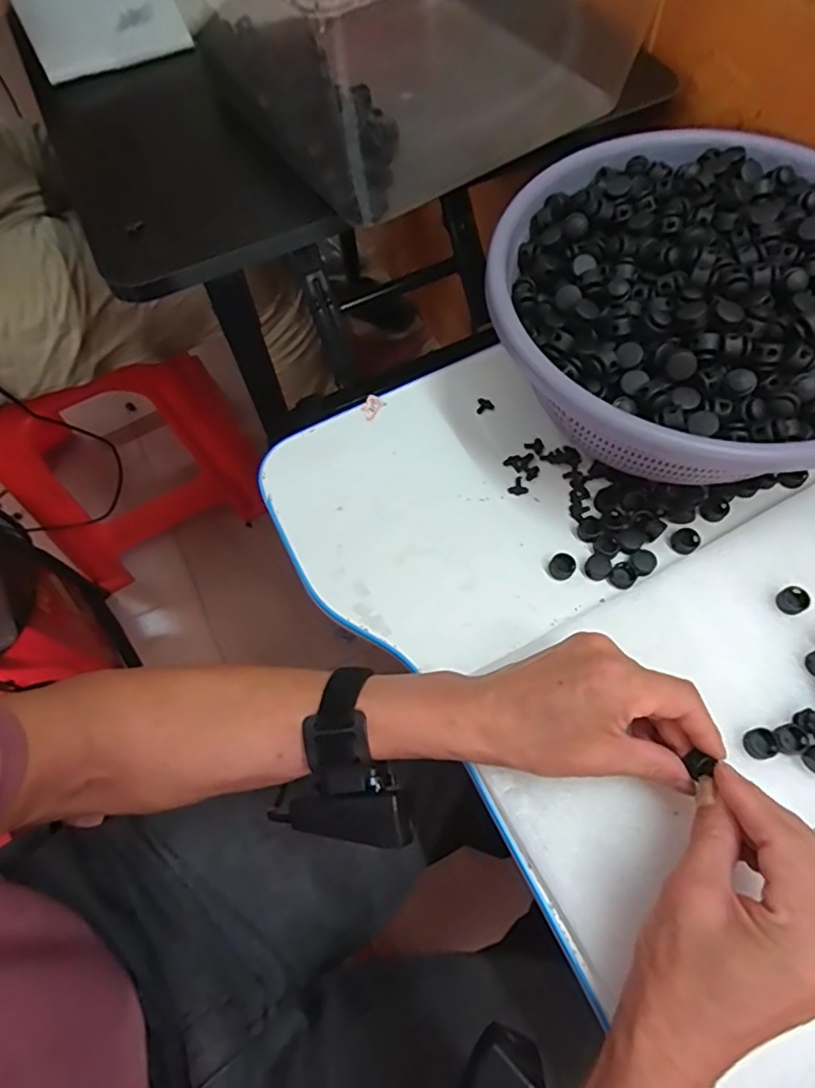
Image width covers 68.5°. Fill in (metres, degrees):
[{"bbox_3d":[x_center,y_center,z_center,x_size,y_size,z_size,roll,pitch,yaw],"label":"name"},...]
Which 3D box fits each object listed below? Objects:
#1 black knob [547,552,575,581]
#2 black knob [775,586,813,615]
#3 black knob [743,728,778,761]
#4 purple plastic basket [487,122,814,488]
[{"bbox_3d":[0.108,0.015,0.417,0.018,0.006,0.018,-2,62,3],"label":"black knob"},{"bbox_3d":[0.250,0.036,0.387,0.017,0.011,0.017,-2,62,3],"label":"black knob"},{"bbox_3d":[0.208,0.117,0.351,0.015,0.007,0.017,-15,62,-4],"label":"black knob"},{"bbox_3d":[0.214,-0.158,0.431,0.263,0.128,0.280,-1,65,3],"label":"purple plastic basket"}]

